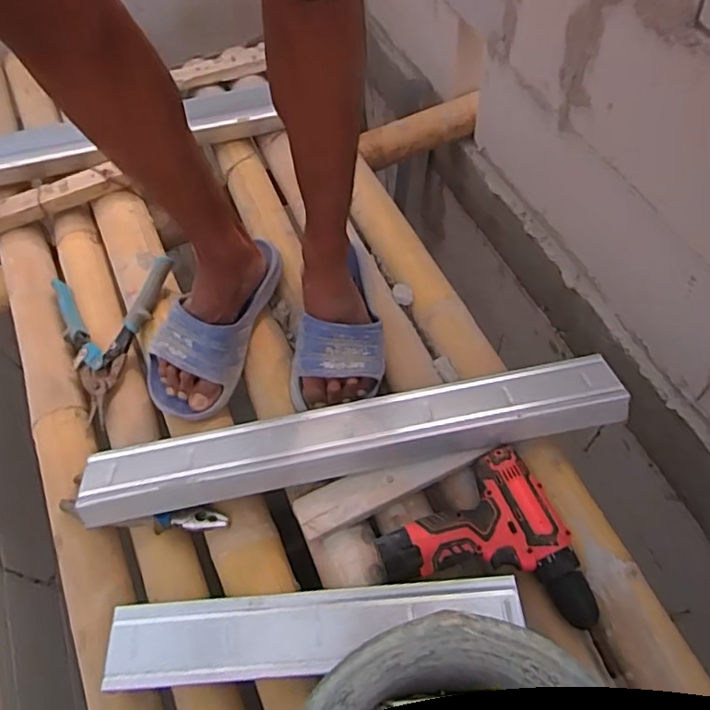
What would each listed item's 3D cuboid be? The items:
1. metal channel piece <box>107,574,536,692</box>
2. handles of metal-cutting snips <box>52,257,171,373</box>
[{"bbox_3d":[-0.061,0.279,0.599,0.368,0.041,0.079,-7,58,0],"label":"metal channel piece"},{"bbox_3d":[-0.337,-0.057,0.808,0.182,0.047,0.159,-8,58,0],"label":"handles of metal-cutting snips"}]

